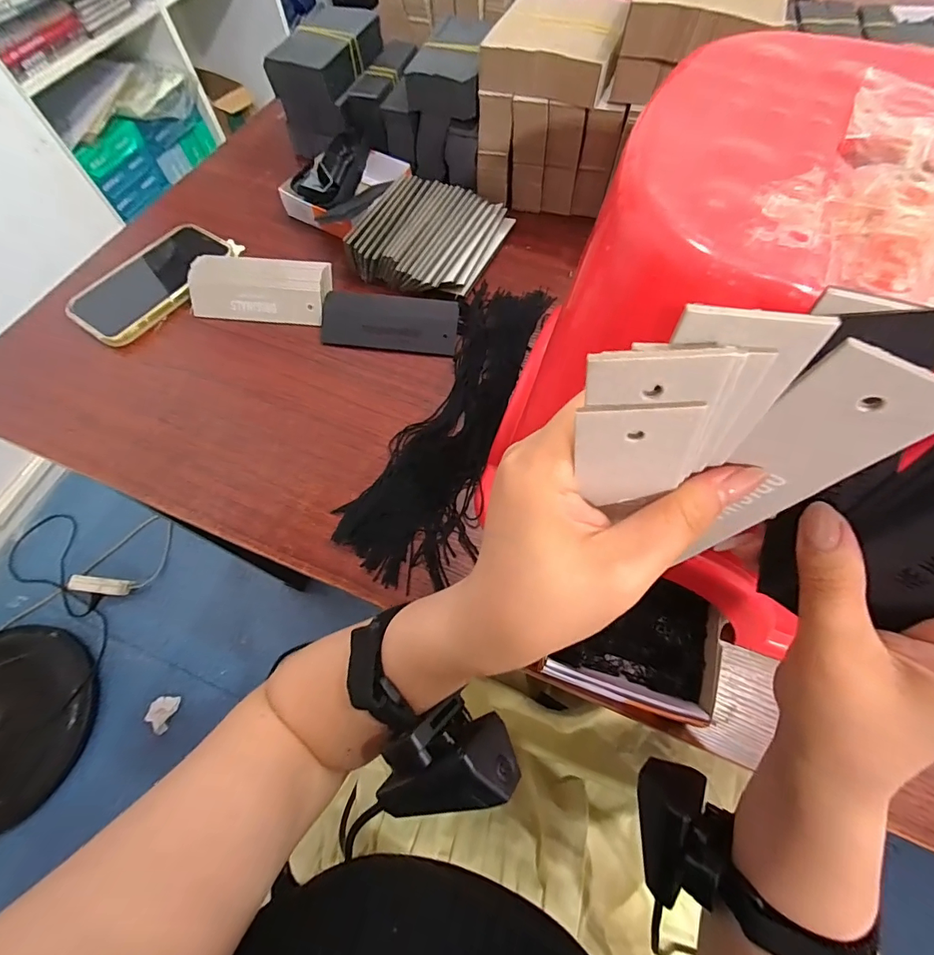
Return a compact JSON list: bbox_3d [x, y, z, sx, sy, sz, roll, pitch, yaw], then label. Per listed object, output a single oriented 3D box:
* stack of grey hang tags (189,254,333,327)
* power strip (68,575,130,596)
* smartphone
[{"bbox_3d":[-0.198,-0.177,0.420,0.130,0.035,0.052,3,64,3],"label":"stack of grey hang tags"},{"bbox_3d":[-0.819,0.241,0.993,0.113,0.040,0.034,4,65,3],"label":"power strip"},{"bbox_3d":[-0.311,-0.196,0.438,0.075,0.014,0.152,30,68,16],"label":"smartphone"}]

